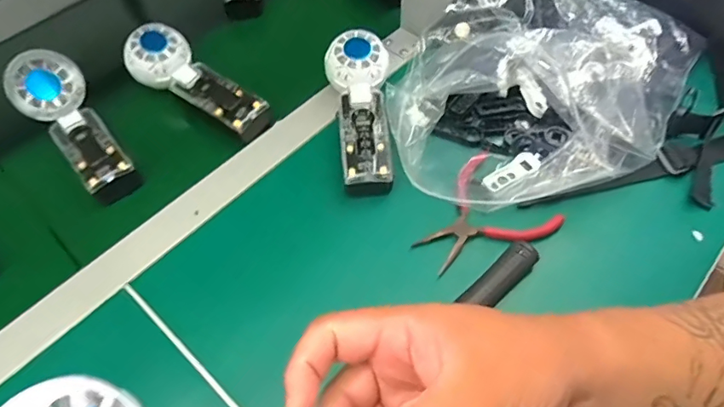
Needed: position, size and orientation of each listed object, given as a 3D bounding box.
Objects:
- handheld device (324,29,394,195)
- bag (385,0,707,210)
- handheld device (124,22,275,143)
[{"bbox_3d":[-0.003,-0.087,0.474,0.064,0.057,0.163,-2,57,-1],"label":"handheld device"},{"bbox_3d":[0.170,-0.129,0.484,0.258,0.066,0.330,28,62,18],"label":"bag"},{"bbox_3d":[-0.165,-0.122,0.497,0.163,0.049,0.056,32,63,20],"label":"handheld device"}]

